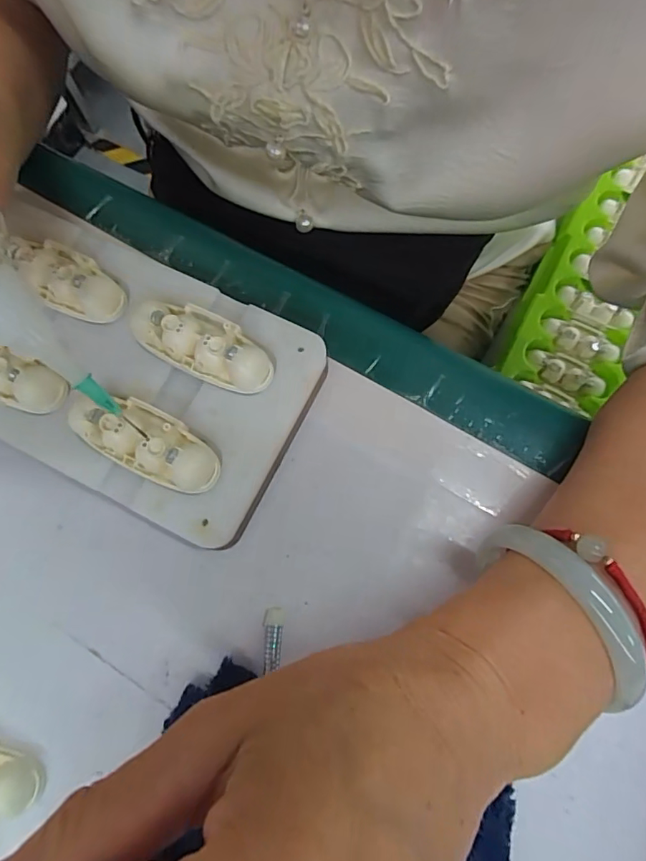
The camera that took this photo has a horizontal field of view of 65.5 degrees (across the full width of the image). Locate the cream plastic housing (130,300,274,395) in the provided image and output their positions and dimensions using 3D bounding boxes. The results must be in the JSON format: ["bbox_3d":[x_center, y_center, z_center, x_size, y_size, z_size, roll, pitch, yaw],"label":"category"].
[{"bbox_3d":[-0.049,-0.036,0.207,0.058,0.016,0.026,24,76,8],"label":"cream plastic housing"}]

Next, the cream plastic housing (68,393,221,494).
[{"bbox_3d":[-0.070,0.003,0.196,0.062,0.015,0.024,23,76,7],"label":"cream plastic housing"}]

